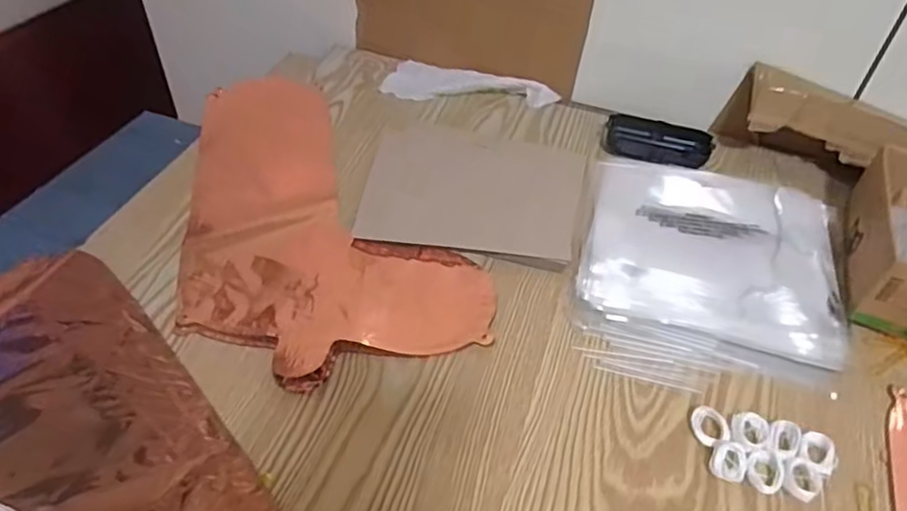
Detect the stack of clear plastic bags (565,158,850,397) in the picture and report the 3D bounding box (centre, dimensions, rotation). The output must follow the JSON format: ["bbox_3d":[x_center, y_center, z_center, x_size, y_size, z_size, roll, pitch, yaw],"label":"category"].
[{"bbox_3d":[0.225,0.009,0.545,0.217,0.016,0.261,14,46,9],"label":"stack of clear plastic bags"}]

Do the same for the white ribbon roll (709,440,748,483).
[{"bbox_3d":[0.182,0.135,0.410,0.023,0.010,0.027,21,48,15],"label":"white ribbon roll"}]

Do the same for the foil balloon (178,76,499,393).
[{"bbox_3d":[-0.135,-0.062,0.579,0.228,0.015,0.415,-12,48,-16],"label":"foil balloon"}]

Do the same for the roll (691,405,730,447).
[{"bbox_3d":[0.178,0.118,0.430,0.024,0.010,0.028,-11,48,-15],"label":"roll"}]

